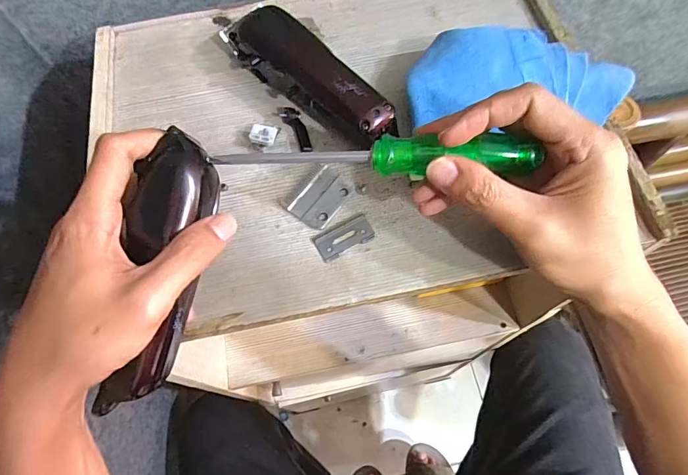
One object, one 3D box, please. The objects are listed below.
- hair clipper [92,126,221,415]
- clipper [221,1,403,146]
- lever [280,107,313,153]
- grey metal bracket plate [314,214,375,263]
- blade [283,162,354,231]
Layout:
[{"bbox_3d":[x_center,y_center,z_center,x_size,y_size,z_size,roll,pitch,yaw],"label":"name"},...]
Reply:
[{"bbox_3d":[-0.111,0.019,0.258,0.038,0.047,0.163,9,92,8],"label":"hair clipper"},{"bbox_3d":[-0.031,-0.123,0.332,0.050,0.045,0.156,-41,69,-15],"label":"clipper"},{"bbox_3d":[-0.035,-0.085,0.335,0.014,0.013,0.043,-27,66,-9],"label":"lever"},{"bbox_3d":[0.000,-0.001,0.302,0.041,0.004,0.021,-28,66,-9],"label":"grey metal bracket plate"},{"bbox_3d":[-0.019,-0.031,0.316,0.041,0.006,0.045,35,71,18],"label":"blade"}]

